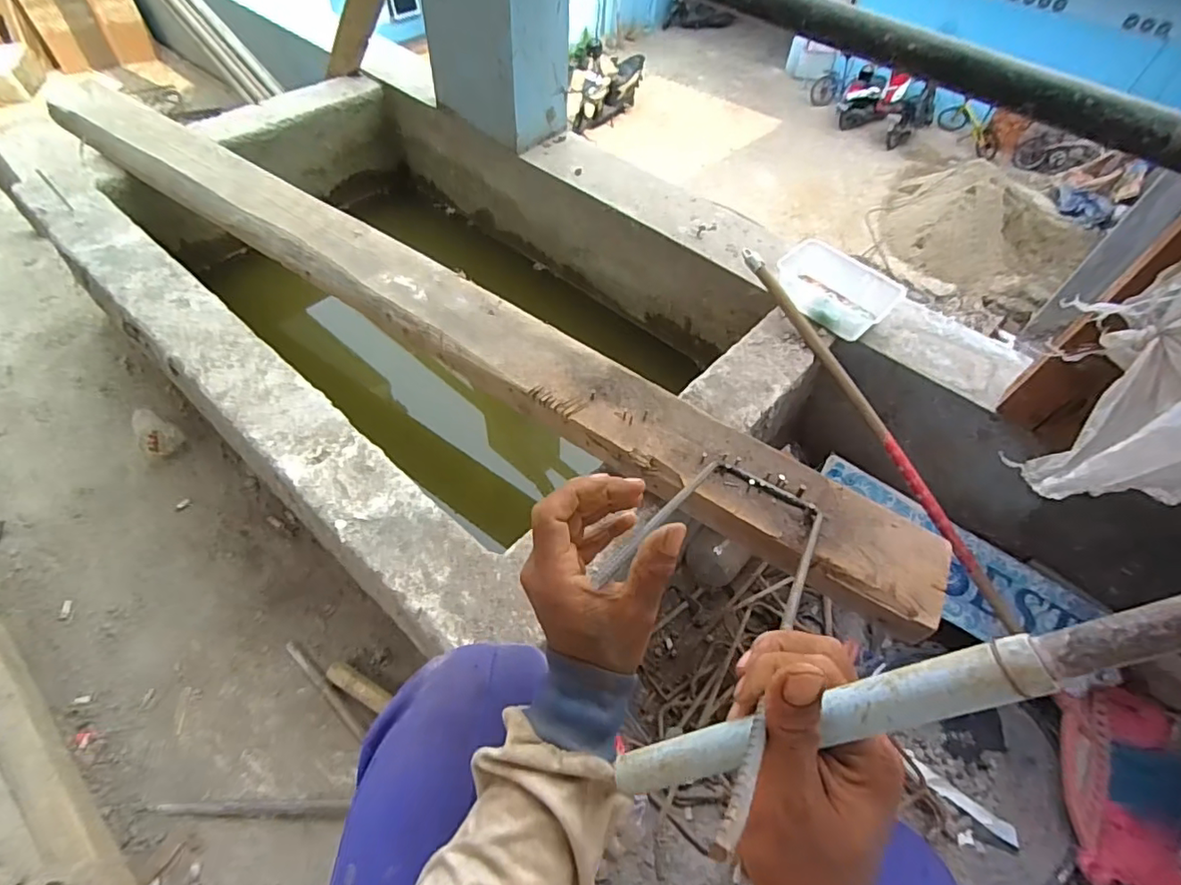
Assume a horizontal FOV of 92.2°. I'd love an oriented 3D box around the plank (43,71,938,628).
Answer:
[{"bbox_3d":[-0.258,-0.225,0.798,1.493,0.042,0.118,32,58,18],"label":"plank"}]

